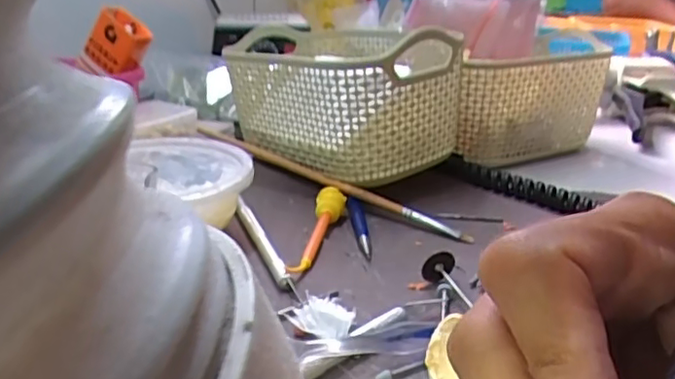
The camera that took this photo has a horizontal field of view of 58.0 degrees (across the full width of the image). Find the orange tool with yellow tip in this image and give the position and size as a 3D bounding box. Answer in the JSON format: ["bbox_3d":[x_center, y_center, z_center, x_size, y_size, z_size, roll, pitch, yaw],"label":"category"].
[{"bbox_3d":[-0.011,0.021,0.333,0.015,0.016,0.087,6,22,11],"label":"orange tool with yellow tip"}]

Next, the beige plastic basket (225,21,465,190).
[{"bbox_3d":[0.000,-0.062,0.428,0.094,0.101,0.144,-17,28,-40],"label":"beige plastic basket"}]

